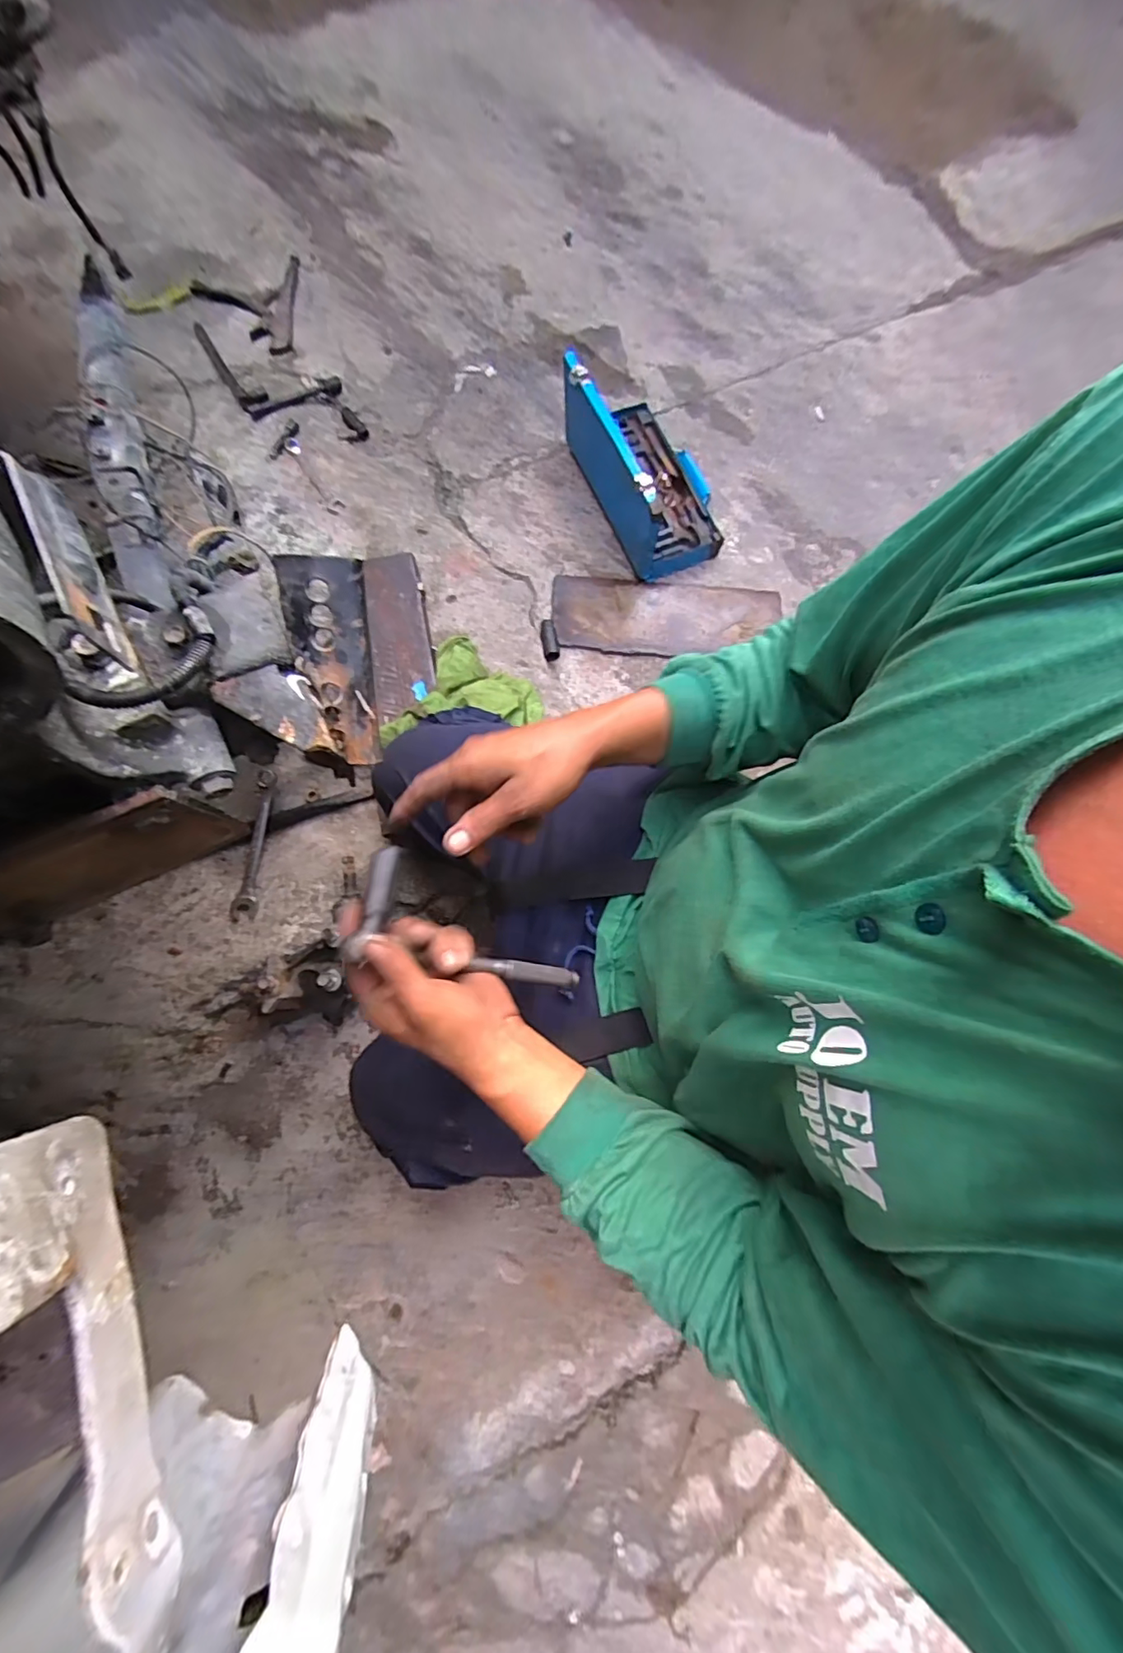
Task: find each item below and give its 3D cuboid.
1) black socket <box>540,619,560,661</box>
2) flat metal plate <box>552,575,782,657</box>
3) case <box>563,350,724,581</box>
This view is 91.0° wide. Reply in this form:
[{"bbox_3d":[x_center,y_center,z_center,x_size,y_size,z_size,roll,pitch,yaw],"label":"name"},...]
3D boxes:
[{"bbox_3d":[-0.021,-0.297,0.880,0.027,0.023,0.070,-12,79,-6],"label":"black socket"},{"bbox_3d":[0.177,-0.348,0.924,0.378,0.014,0.143,4,74,-5],"label":"flat metal plate"},{"bbox_3d":[0.163,-0.630,0.934,0.230,0.184,0.343,-20,80,-7],"label":"case"}]

